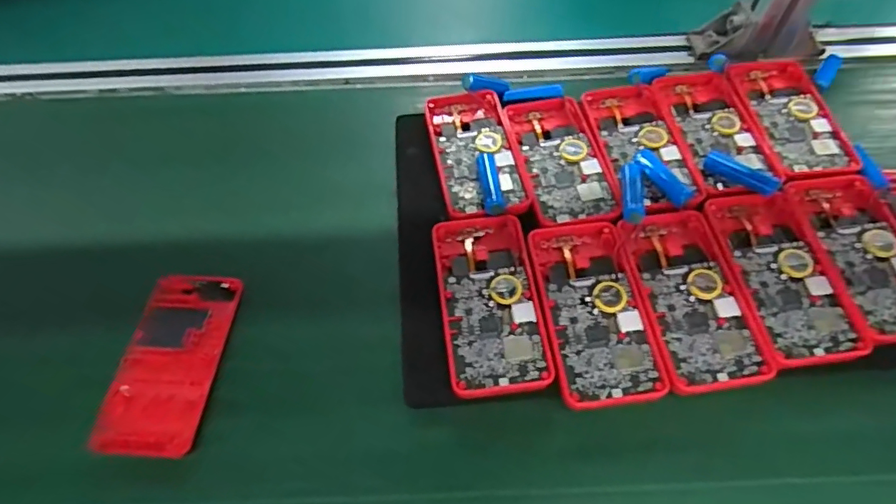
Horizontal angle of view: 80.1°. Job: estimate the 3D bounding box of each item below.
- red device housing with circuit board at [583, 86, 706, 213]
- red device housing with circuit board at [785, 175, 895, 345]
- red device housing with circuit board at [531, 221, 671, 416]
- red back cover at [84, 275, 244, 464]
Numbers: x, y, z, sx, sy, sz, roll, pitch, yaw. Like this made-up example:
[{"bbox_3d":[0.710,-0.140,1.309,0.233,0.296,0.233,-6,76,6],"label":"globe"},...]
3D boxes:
[{"bbox_3d":[0.150,-0.081,0.410,0.062,0.010,0.126,-6,56,-3],"label":"red device housing with circuit board"},{"bbox_3d":[0.284,0.002,0.362,0.061,0.019,0.126,-4,56,-1],"label":"red device housing with circuit board"},{"bbox_3d":[0.092,0.035,0.342,0.059,0.010,0.126,-6,56,-3],"label":"red device housing with circuit board"},{"bbox_3d":[-0.178,0.071,0.346,0.060,0.013,0.119,2,56,3],"label":"red back cover"}]

